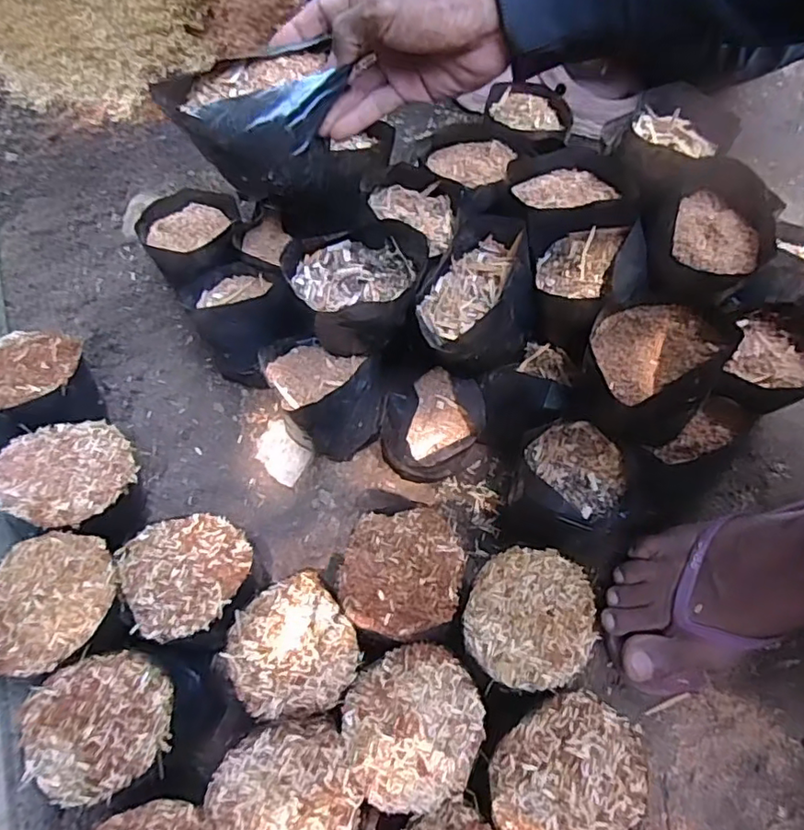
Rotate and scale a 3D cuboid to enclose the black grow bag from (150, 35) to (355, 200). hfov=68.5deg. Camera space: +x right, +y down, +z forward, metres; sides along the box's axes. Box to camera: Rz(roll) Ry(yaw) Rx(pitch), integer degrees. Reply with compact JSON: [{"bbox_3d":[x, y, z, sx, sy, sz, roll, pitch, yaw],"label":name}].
[{"bbox_3d":[-0.096,-0.199,0.403,0.115,0.066,0.058,-18,63,-9],"label":"black grow bag"}]

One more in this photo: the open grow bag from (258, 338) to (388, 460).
[{"bbox_3d":[-0.068,-0.017,0.555,0.093,0.093,0.104,-28,64,-12],"label":"open grow bag"}]

